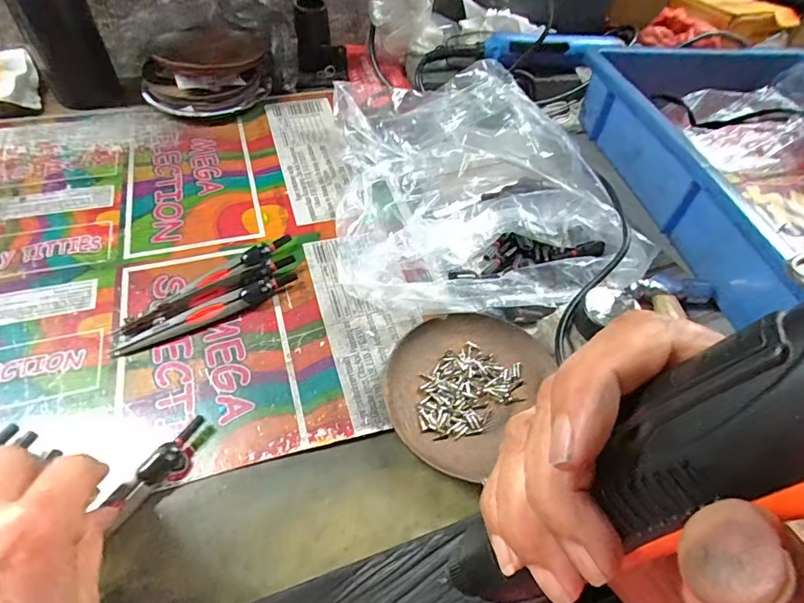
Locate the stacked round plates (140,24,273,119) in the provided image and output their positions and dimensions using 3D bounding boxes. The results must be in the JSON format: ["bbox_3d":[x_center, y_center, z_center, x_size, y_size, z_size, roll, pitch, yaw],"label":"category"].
[{"bbox_3d":[-0.210,-0.250,0.511,0.129,0.049,0.135,0,50,-7],"label":"stacked round plates"}]

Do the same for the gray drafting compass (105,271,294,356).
[{"bbox_3d":[-0.134,0.007,0.330,0.125,0.014,0.013,-24,56,-24],"label":"gray drafting compass"}]

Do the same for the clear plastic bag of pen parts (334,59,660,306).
[{"bbox_3d":[0.055,-0.108,0.419,0.235,0.055,0.273,-5,51,-10],"label":"clear plastic bag of pen parts"}]

